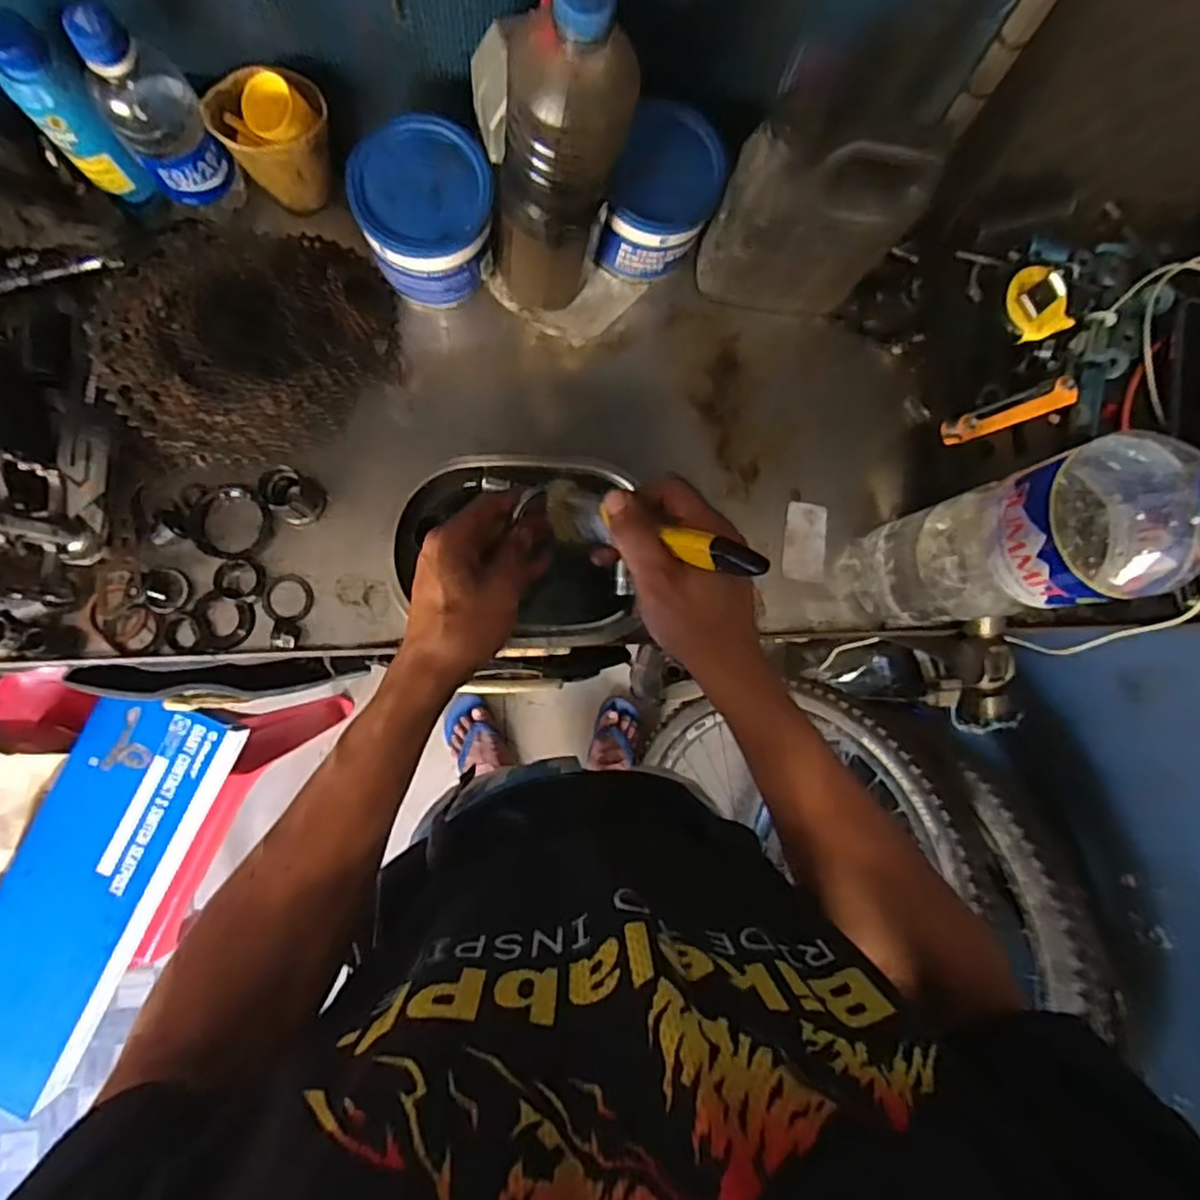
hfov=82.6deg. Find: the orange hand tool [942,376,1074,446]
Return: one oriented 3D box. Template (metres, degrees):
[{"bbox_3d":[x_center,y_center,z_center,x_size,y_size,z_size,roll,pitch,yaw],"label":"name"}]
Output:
[{"bbox_3d":[0.333,-0.152,0.555,0.108,0.024,0.022,-20,87,-7],"label":"orange hand tool"}]

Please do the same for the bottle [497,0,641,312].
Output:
[{"bbox_3d":[-0.030,-0.295,0.468,0.087,0.275,0.082,5,85,-5],"label":"bottle"}]

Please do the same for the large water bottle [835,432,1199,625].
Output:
[{"bbox_3d":[0.273,-0.033,0.456,0.084,0.312,0.091,-15,87,-7],"label":"large water bottle"}]

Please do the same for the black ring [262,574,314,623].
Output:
[{"bbox_3d":[-0.252,-0.001,0.554,0.039,0.008,0.040,0,85,-5],"label":"black ring"}]

